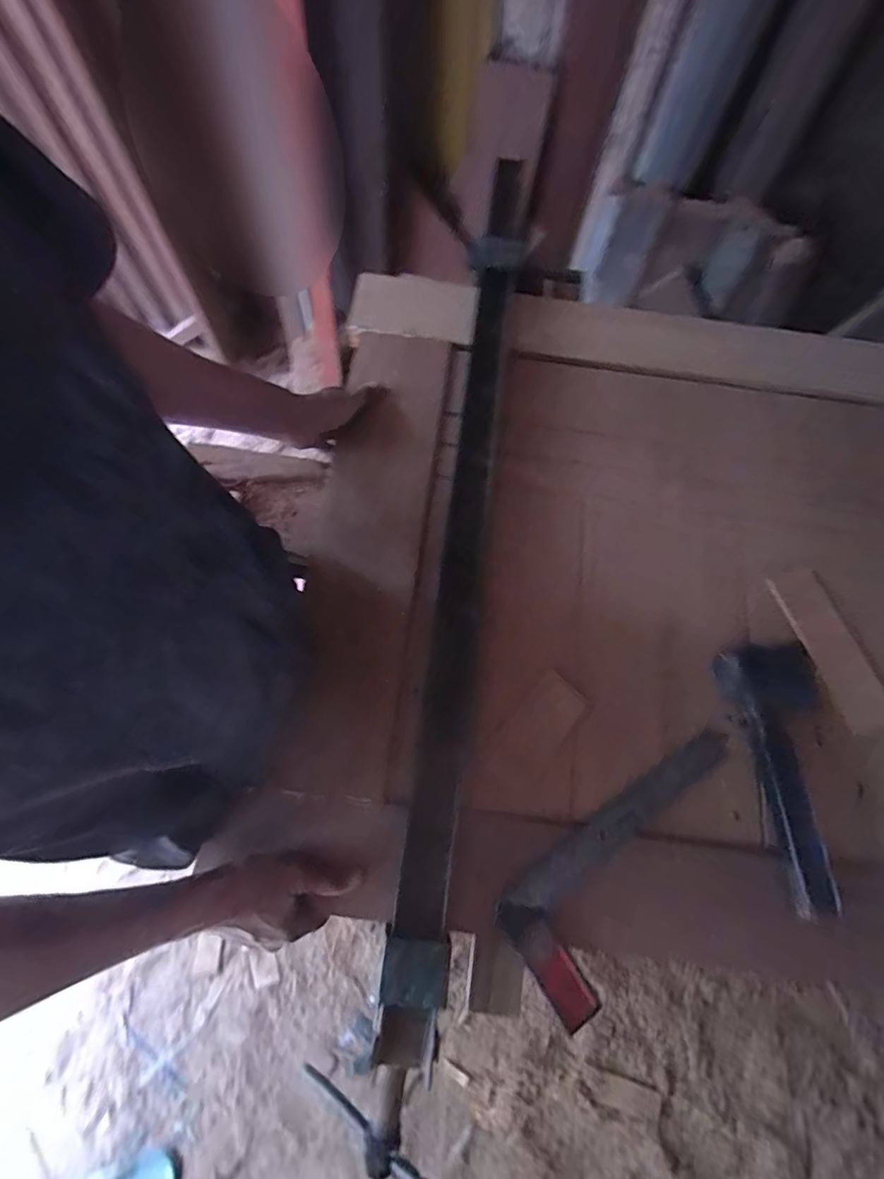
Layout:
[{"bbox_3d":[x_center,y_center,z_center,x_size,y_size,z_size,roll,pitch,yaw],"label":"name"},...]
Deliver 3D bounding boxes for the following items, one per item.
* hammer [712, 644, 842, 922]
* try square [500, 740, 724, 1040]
[{"bbox_3d":[0.349,0.185,0.480,0.083,0.029,0.254,4,73,-4],"label":"hammer"},{"bbox_3d":[0.195,0.268,0.463,0.294,0.011,0.113,-37,80,-14],"label":"try square"}]

